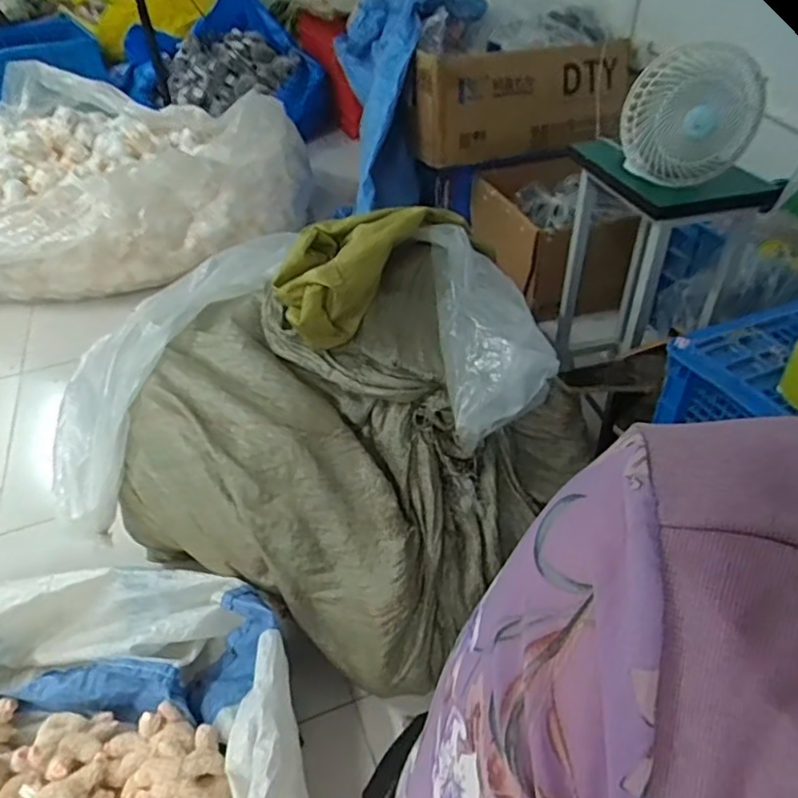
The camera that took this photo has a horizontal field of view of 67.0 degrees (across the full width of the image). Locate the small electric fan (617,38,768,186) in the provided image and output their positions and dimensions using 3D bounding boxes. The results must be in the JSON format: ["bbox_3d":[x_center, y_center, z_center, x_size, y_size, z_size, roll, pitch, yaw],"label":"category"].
[{"bbox_3d":[0.511,-0.495,1.038,0.233,0.215,0.110,-16,42,-15],"label":"small electric fan"}]

